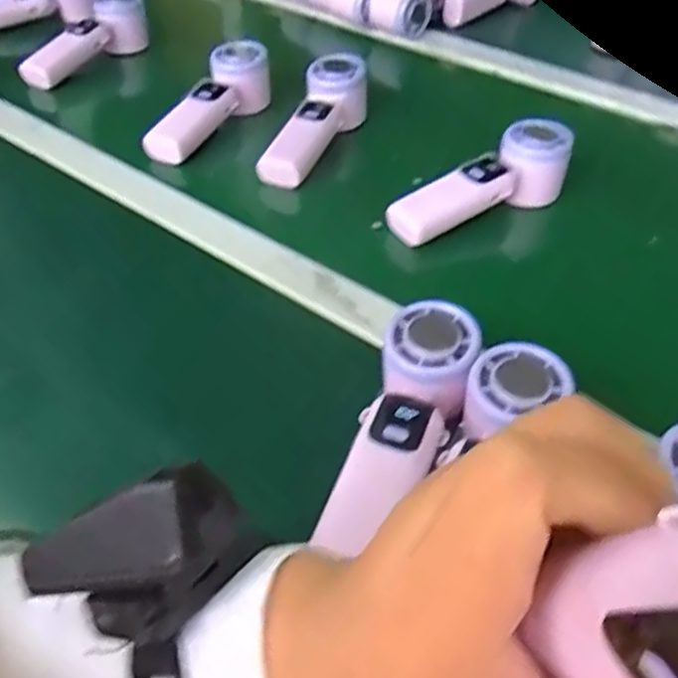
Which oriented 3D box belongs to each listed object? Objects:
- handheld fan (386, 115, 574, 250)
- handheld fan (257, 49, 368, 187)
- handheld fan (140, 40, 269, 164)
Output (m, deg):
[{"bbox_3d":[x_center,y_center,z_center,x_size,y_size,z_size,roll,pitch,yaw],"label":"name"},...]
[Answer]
[{"bbox_3d":[0.117,-0.126,0.591,0.171,0.068,0.043,-21,47,-21],"label":"handheld fan"},{"bbox_3d":[-0.024,-0.199,0.674,0.055,0.053,0.170,19,63,19],"label":"handheld fan"},{"bbox_3d":[-0.120,-0.234,0.694,0.050,0.054,0.178,18,46,18],"label":"handheld fan"}]

